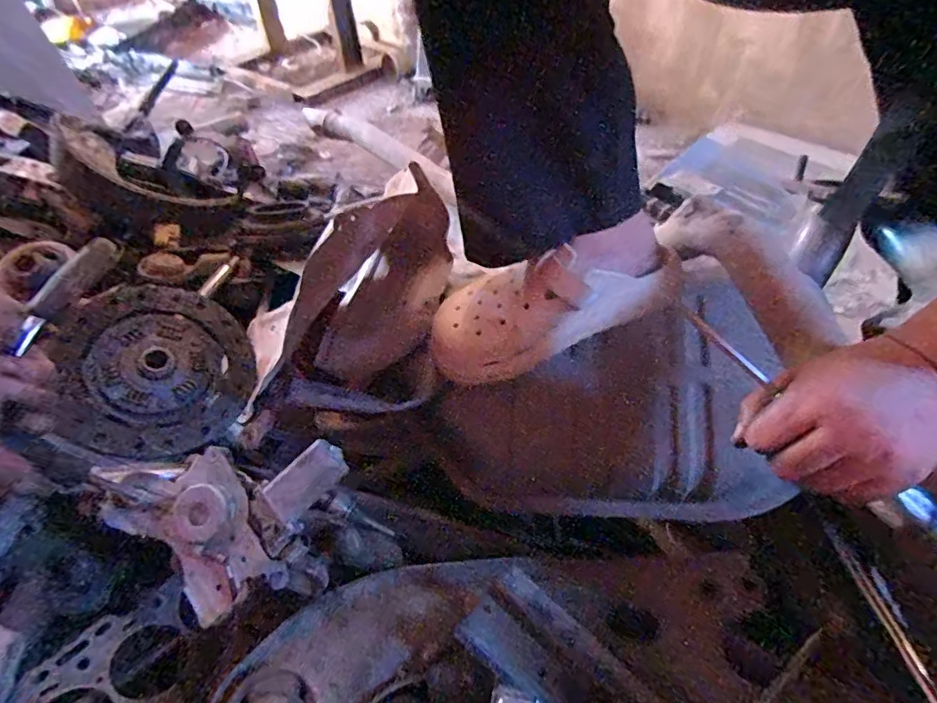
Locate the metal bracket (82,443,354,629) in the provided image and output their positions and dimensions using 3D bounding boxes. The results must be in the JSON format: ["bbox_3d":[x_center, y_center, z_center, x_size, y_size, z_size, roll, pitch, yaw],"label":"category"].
[{"bbox_3d":[-0.216,0.125,0.465,0.173,0.070,0.150,26,53,26],"label":"metal bracket"}]

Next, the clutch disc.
[{"bbox_3d":[-0.320,0.015,0.536,0.180,0.019,0.187,13,60,-24],"label":"clutch disc"}]

